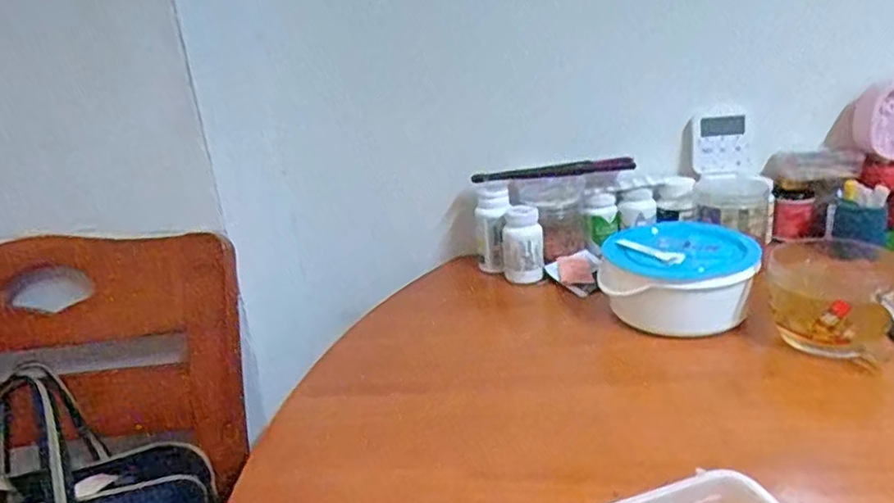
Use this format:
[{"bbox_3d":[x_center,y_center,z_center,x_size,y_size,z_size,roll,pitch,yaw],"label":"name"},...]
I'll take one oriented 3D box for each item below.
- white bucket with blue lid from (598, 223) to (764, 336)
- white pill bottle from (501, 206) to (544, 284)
[{"bbox_3d":[0.243,0.030,0.674,0.148,0.087,0.124,3,22,23],"label":"white bucket with blue lid"},{"bbox_3d":[0.096,-0.005,0.799,0.050,0.094,0.045,-4,20,5],"label":"white pill bottle"}]

